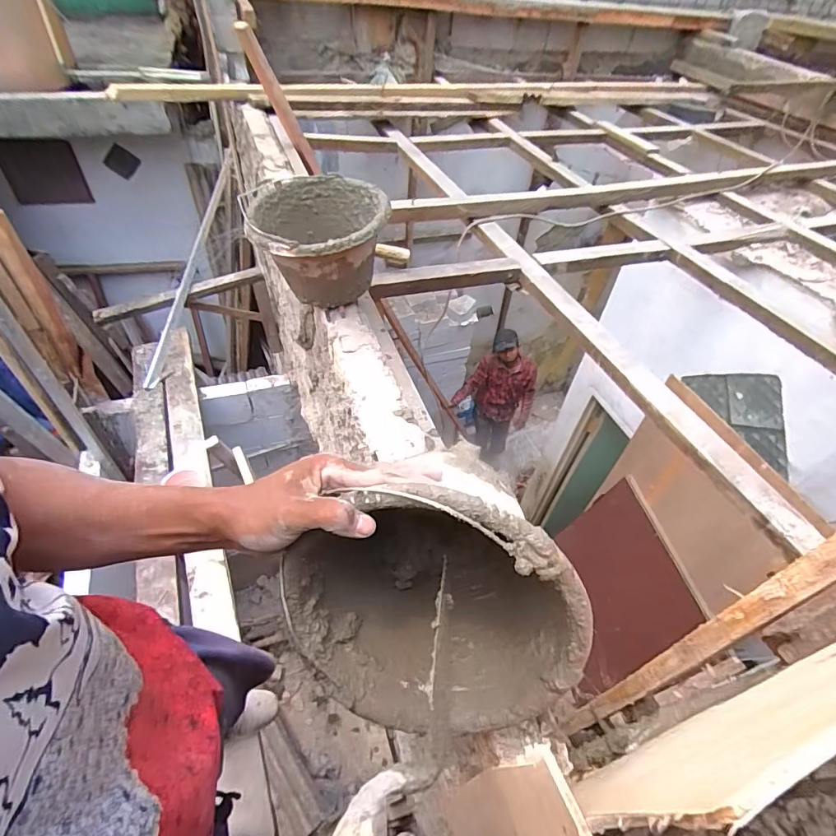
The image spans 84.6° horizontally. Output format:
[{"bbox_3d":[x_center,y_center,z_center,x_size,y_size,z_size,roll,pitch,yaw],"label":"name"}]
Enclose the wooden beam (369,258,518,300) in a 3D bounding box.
[{"bbox_3d":[0.083,-0.369,1.194,0.382,0.052,0.073,-13,50,-17],"label":"wooden beam"}]

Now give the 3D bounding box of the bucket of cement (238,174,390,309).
[{"bbox_3d":[-0.185,-0.325,0.878,0.236,0.167,0.242,3,47,-3],"label":"bucket of cement"}]

